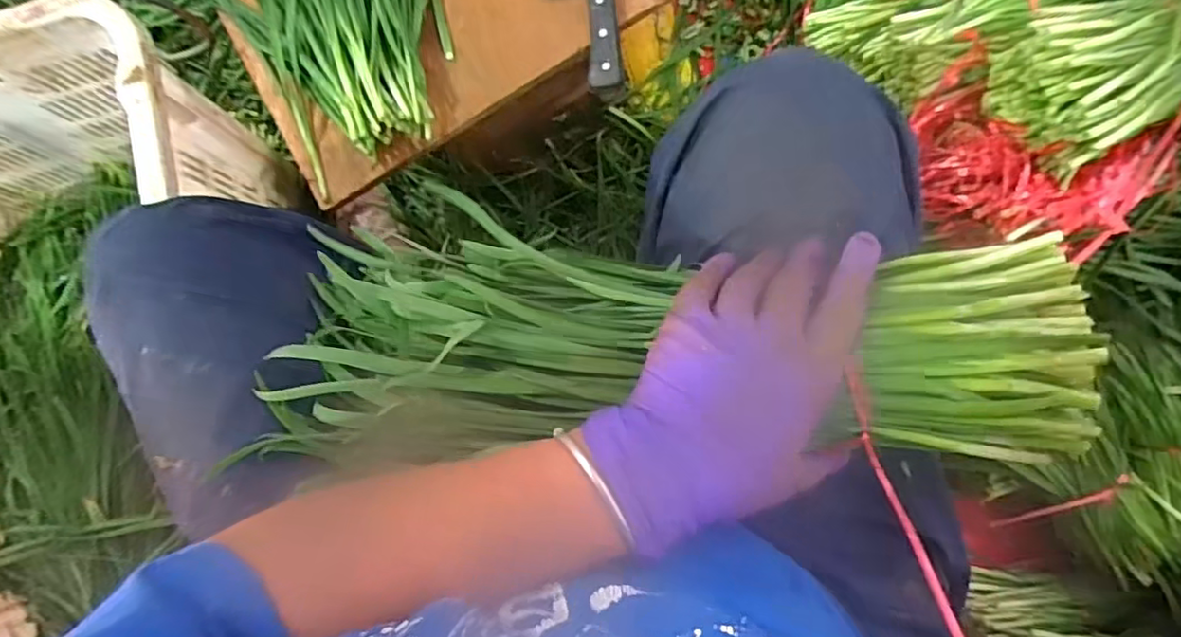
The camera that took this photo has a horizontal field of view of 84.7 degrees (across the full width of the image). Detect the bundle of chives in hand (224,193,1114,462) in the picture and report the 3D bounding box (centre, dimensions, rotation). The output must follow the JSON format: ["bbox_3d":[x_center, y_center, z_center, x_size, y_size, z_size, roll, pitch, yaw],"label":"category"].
[{"bbox_3d":[0.013,0.013,0.362,0.430,0.065,0.130,-2,84,20],"label":"bundle of chives in hand"}]

